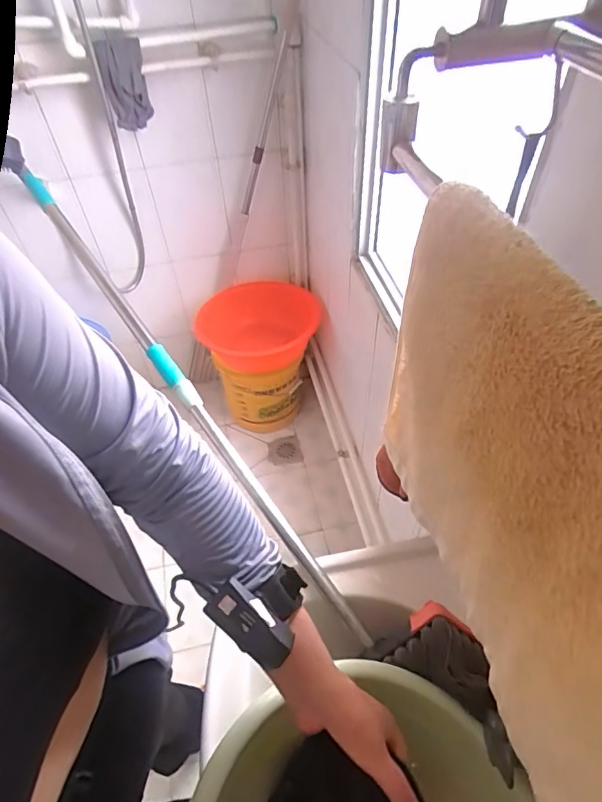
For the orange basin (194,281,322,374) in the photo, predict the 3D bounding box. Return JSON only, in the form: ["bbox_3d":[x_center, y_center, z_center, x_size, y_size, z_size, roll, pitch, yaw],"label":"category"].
[{"bbox_3d":[-0.127,-0.218,1.433,0.343,0.158,0.325,-2,49,2],"label":"orange basin"}]

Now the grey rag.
[{"bbox_3d":[-0.374,-0.676,1.023,0.087,0.163,0.034,-5,49,-1],"label":"grey rag"}]

